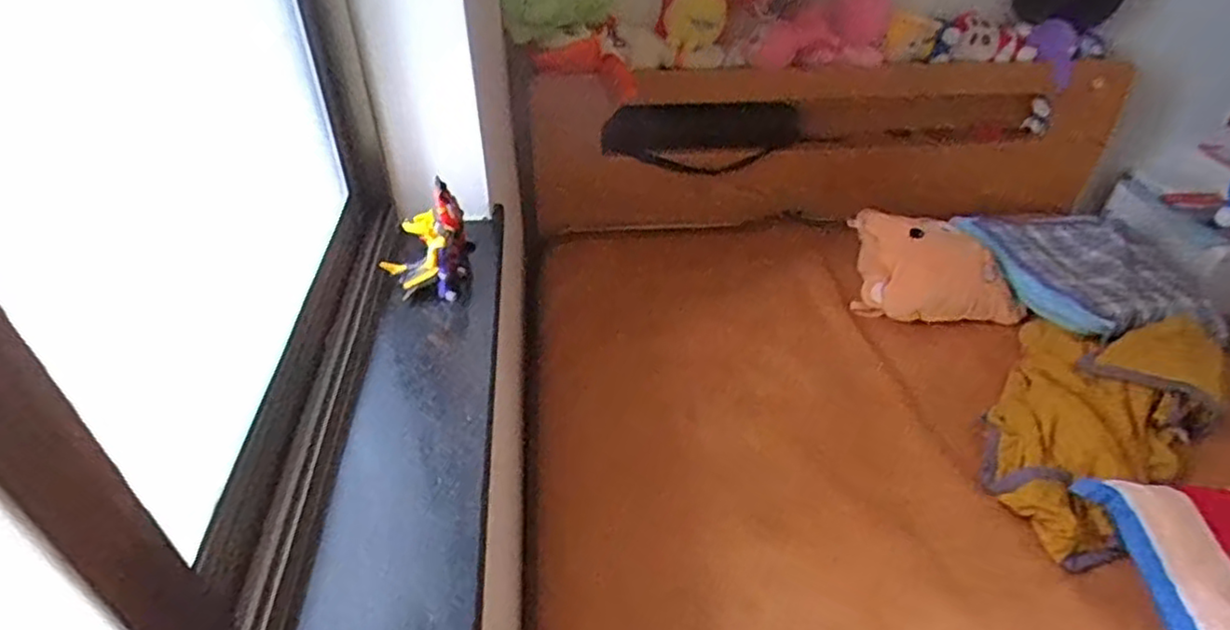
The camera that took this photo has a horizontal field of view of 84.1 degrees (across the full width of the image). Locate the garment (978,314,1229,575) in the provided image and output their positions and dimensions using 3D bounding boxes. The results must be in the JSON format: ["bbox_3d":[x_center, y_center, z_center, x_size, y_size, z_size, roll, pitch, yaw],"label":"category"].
[{"bbox_3d":[0.889,0.163,1.275,0.665,0.148,0.335,-31,49,-32],"label":"garment"}]

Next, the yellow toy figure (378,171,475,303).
[{"bbox_3d":[-0.267,-0.100,0.957,0.103,0.127,0.148,-1,40,-3],"label":"yellow toy figure"}]

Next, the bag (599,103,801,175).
[{"bbox_3d":[0.237,-0.464,1.804,0.533,0.196,0.105,-8,41,-11],"label":"bag"}]

